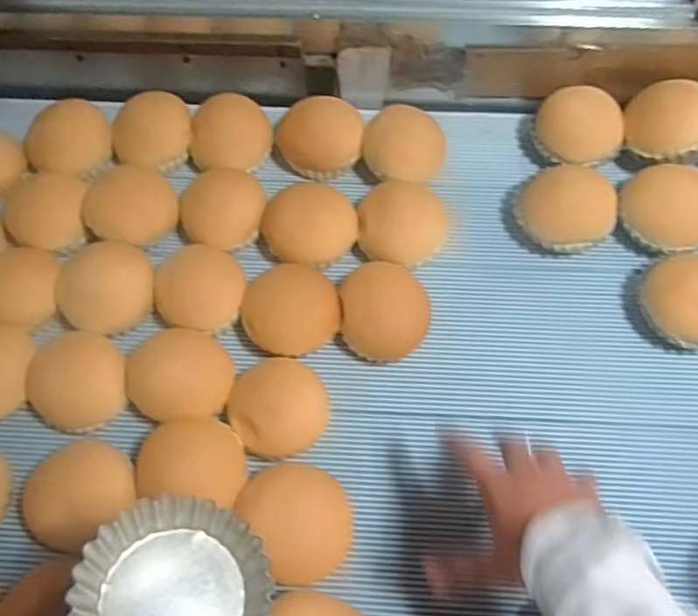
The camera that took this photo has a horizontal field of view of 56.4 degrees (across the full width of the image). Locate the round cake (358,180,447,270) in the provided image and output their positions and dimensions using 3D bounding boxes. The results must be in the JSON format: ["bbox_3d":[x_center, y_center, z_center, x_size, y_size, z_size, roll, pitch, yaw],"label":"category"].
[{"bbox_3d":[0.053,-0.082,0.648,0.084,0.057,0.079,-1,64,1],"label":"round cake"}]

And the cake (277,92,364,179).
[{"bbox_3d":[-0.031,-0.183,0.703,0.091,0.045,0.083,-1,64,1],"label":"cake"}]

